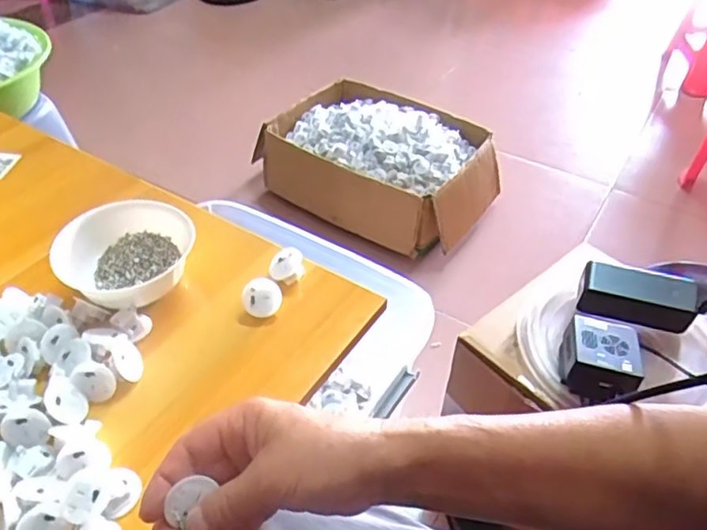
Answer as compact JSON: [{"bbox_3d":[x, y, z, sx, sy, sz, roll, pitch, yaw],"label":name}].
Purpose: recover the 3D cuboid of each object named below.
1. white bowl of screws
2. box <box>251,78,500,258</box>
[{"bbox_3d":[-0.204,-0.014,0.559,0.099,0.052,0.108,1,43,-1],"label":"white bowl of screws"},{"bbox_3d":[0.056,-0.234,1.389,0.478,0.210,0.304,27,48,24],"label":"box"}]

